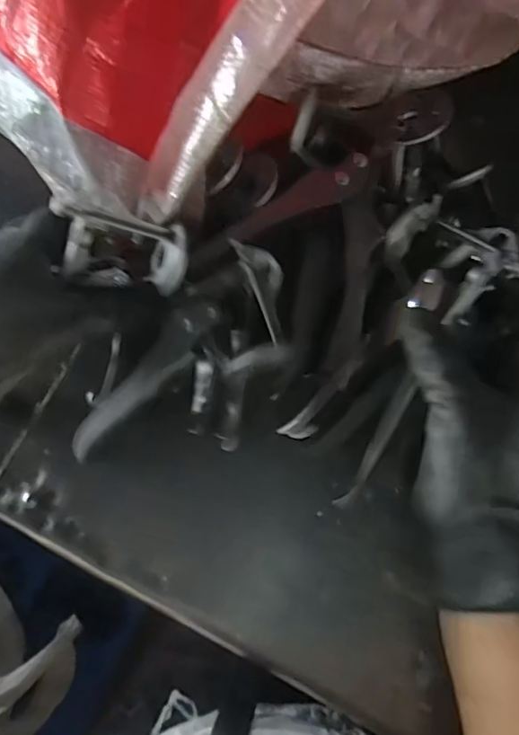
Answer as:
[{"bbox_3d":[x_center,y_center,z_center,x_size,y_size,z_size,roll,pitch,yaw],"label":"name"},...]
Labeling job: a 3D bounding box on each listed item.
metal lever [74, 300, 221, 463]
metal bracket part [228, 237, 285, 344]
[{"bbox_3d":[-0.070,0.008,0.310,0.123,0.005,0.020,-43,79,15],"label":"metal lever"},{"bbox_3d":[0.005,-0.044,0.286,0.019,0.009,0.059,-22,77,-5],"label":"metal bracket part"}]

